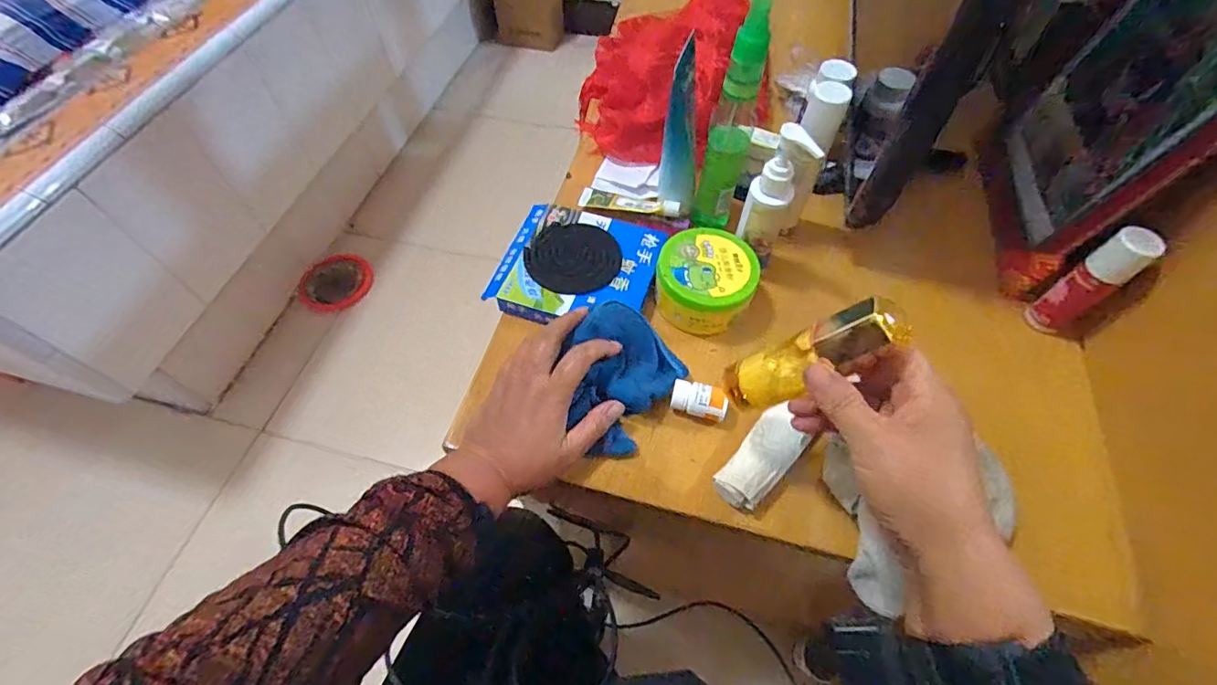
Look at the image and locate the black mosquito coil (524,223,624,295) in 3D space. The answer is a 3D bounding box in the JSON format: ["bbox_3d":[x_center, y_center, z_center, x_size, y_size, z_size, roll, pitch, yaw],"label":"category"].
[{"bbox_3d":[-0.036,-0.089,0.537,0.094,0.004,0.093,0,59,0],"label":"black mosquito coil"}]

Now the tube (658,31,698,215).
[{"bbox_3d":[0.074,-0.218,0.530,0.036,0.160,0.035,-1,37,0],"label":"tube"}]

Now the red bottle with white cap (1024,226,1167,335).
[{"bbox_3d":[0.439,-0.053,0.472,0.034,0.114,0.035,-35,64,-19],"label":"red bottle with white cap"}]

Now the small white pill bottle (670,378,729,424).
[{"bbox_3d":[0.080,0.052,0.456,0.047,0.026,0.025,14,60,9],"label":"small white pill bottle"}]

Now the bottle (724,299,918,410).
[{"bbox_3d":[0.132,0.009,0.335,0.033,0.121,0.033,19,54,-26],"label":"bottle"}]

